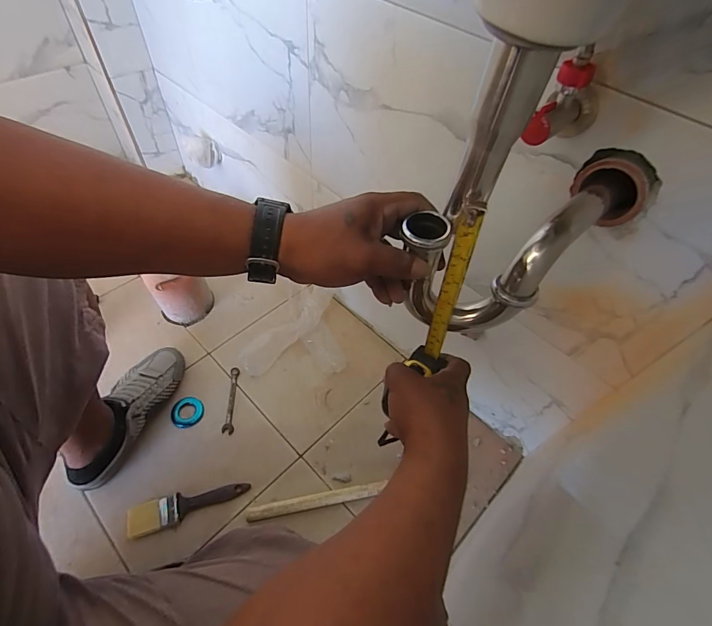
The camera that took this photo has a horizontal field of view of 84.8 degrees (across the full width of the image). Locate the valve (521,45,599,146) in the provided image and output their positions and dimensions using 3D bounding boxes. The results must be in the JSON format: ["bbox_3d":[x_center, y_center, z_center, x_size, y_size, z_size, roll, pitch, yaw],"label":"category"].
[{"bbox_3d":[0.182,-0.179,0.333,0.038,0.074,0.064,35,59,20],"label":"valve"}]

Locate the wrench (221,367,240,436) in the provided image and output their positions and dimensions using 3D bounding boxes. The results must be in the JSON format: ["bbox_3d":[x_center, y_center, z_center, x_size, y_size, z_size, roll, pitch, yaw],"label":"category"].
[{"bbox_3d":[-0.247,0.171,0.770,0.021,0.005,0.133,-3,53,-5],"label":"wrench"}]

